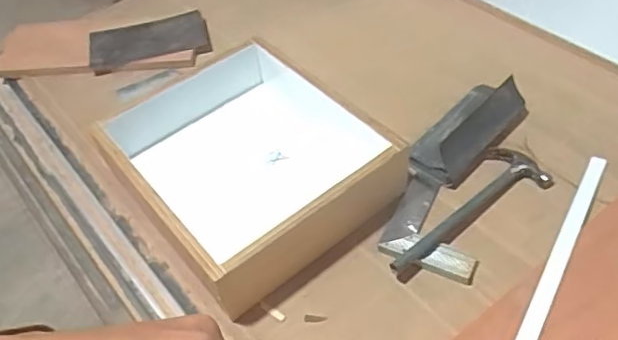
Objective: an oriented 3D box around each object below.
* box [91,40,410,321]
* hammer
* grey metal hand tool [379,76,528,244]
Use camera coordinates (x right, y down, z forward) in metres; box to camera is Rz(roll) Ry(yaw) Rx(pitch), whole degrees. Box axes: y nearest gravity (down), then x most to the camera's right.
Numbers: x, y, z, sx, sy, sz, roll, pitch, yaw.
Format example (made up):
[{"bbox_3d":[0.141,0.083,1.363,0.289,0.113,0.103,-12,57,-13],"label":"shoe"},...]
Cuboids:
[{"bbox_3d":[-0.106,-0.029,0.929,0.341,0.120,0.411,-32,53,-21],"label":"box"},{"bbox_3d":[0.230,0.051,0.892,0.307,0.024,0.101,-27,51,-18],"label":"hammer"},{"bbox_3d":[0.221,-0.029,0.942,0.102,0.061,0.372,32,58,29],"label":"grey metal hand tool"}]

